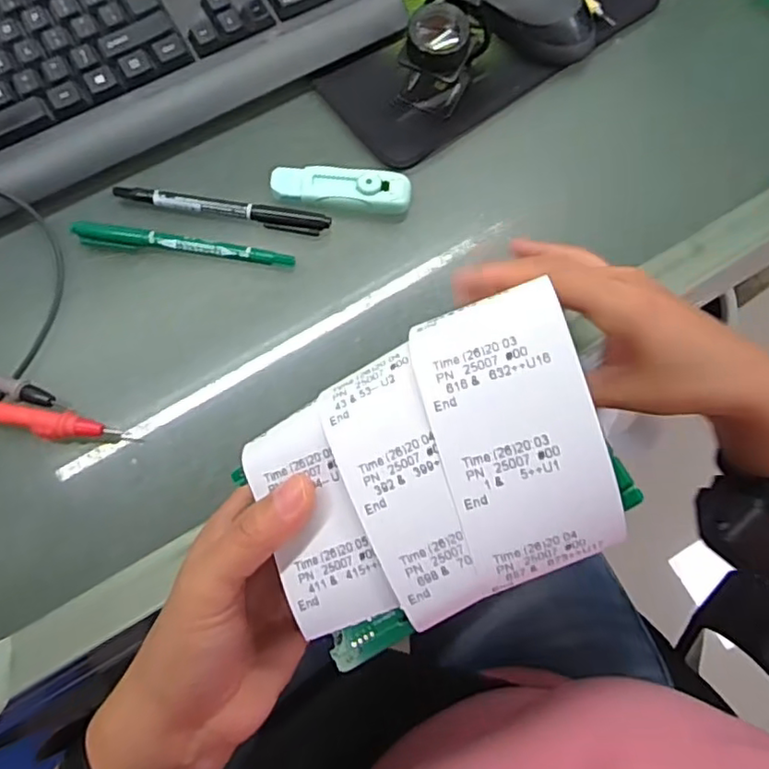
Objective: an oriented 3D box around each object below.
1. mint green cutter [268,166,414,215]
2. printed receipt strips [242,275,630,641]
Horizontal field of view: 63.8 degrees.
[{"bbox_3d":[-0.027,-0.126,0.394,0.088,0.013,0.024,7,74,1],"label":"mint green cutter"},{"bbox_3d":[0.019,0.034,0.237,0.131,0.030,0.098,-27,83,11],"label":"printed receipt strips"}]

